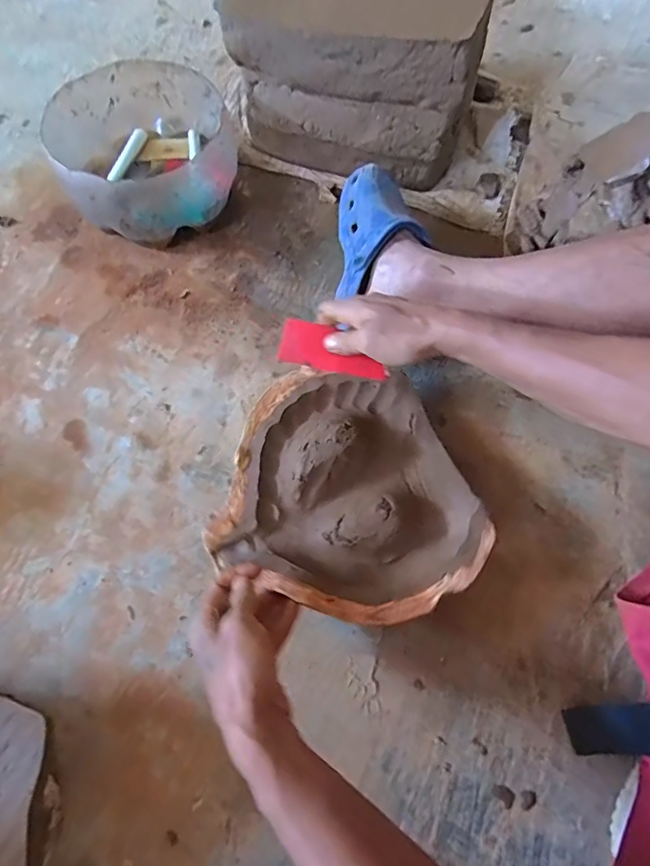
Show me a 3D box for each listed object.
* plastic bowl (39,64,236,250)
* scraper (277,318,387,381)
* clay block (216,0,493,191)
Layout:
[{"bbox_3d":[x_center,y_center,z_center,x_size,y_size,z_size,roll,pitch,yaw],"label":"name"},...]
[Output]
[{"bbox_3d":[-0.248,-0.389,0.670,0.233,0.123,0.239,0,68,-1],"label":"plastic bowl"},{"bbox_3d":[0.010,-0.084,0.478,0.109,0.006,0.043,13,91,-4],"label":"scraper"},{"bbox_3d":[0.041,-0.501,0.651,0.309,0.237,0.185,11,68,3],"label":"clay block"}]

